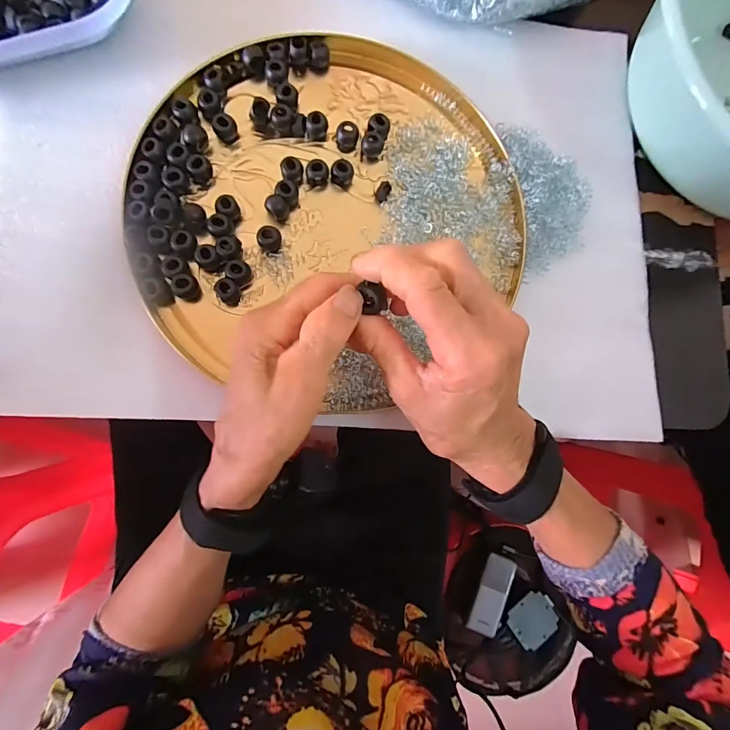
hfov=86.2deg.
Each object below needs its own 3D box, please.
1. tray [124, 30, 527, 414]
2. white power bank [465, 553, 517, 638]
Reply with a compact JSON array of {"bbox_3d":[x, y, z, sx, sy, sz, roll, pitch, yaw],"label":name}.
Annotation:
[{"bbox_3d":[-0.027,-0.121,0.298,0.271,0.020,0.288,1,83,-7],"label":"tray"},{"bbox_3d":[0.213,0.381,0.647,0.048,0.023,0.121,26,81,-4],"label":"white power bank"}]

